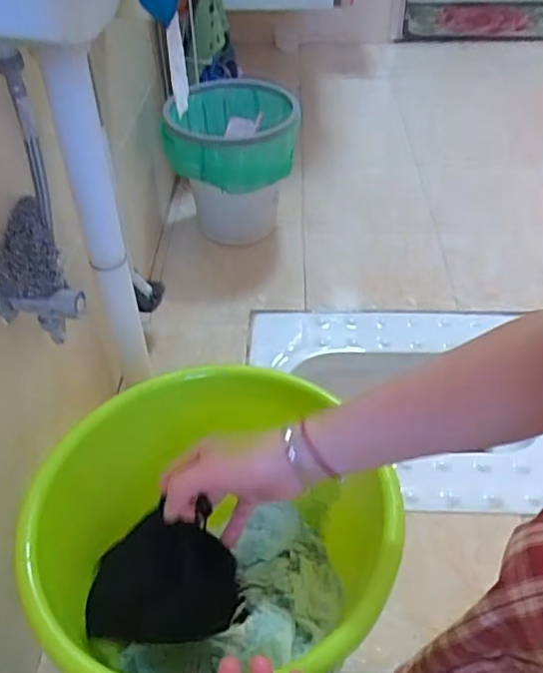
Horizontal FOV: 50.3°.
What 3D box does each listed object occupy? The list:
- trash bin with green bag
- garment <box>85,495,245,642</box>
[{"bbox_3d":[-0.069,-0.335,1.193,0.243,0.285,0.251,3,46,4],"label":"trash bin with green bag"},{"bbox_3d":[-0.091,0.203,0.503,0.126,0.045,0.101,-5,83,-3],"label":"garment"}]

